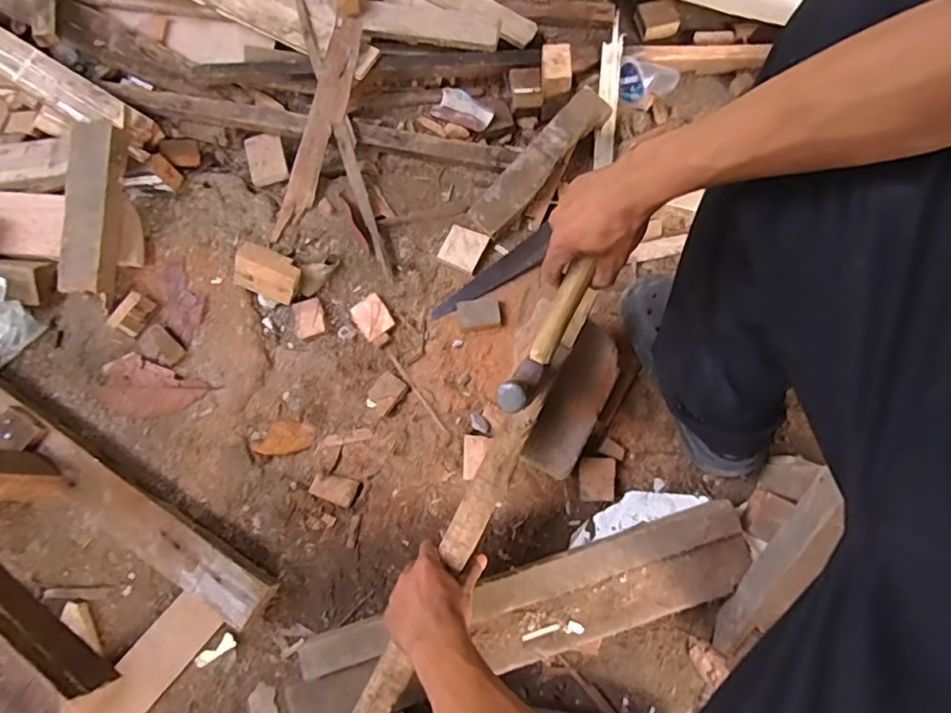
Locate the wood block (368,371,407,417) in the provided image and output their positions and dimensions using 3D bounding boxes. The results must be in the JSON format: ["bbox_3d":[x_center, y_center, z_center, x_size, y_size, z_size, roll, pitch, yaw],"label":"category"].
[{"bbox_3d":[-0.122,0.051,0.770,0.041,0.022,0.052,37,79,10],"label":"wood block"}]

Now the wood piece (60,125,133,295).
[{"bbox_3d":[-0.534,-0.205,0.784,0.068,0.035,0.230,5,90,3],"label":"wood piece"}]

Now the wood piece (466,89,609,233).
[{"bbox_3d":[0.089,-0.275,0.796,0.051,0.025,0.242,44,93,11],"label":"wood piece"}]

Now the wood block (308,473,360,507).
[{"bbox_3d":[-0.186,0.173,0.744,0.059,0.009,0.036,21,76,7],"label":"wood block"}]

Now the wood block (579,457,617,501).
[{"bbox_3d":[0.156,0.157,0.724,0.044,0.026,0.054,4,75,2],"label":"wood block"}]

